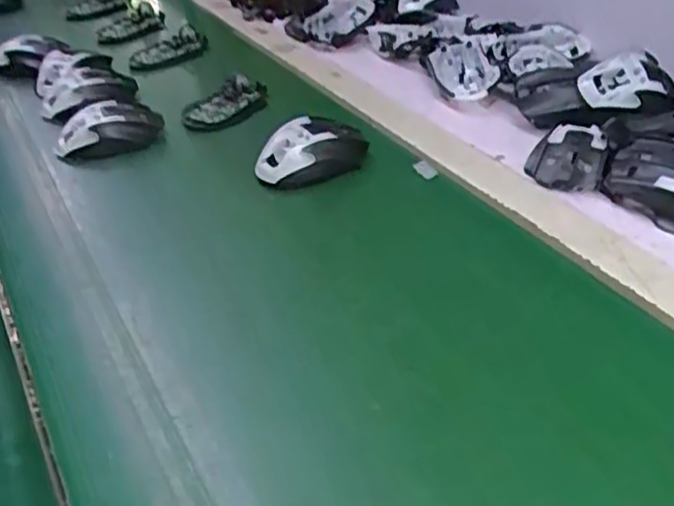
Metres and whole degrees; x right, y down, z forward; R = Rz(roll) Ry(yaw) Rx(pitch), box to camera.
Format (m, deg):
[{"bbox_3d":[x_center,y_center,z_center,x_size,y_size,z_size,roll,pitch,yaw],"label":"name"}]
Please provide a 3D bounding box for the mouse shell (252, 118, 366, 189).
[{"bbox_3d":[-0.026,-0.102,0.687,0.109,0.045,0.060,-8,37,-4],"label":"mouse shell"}]

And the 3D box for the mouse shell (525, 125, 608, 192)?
[{"bbox_3d":[0.214,-0.087,0.648,0.069,0.035,0.064,11,40,19],"label":"mouse shell"}]

